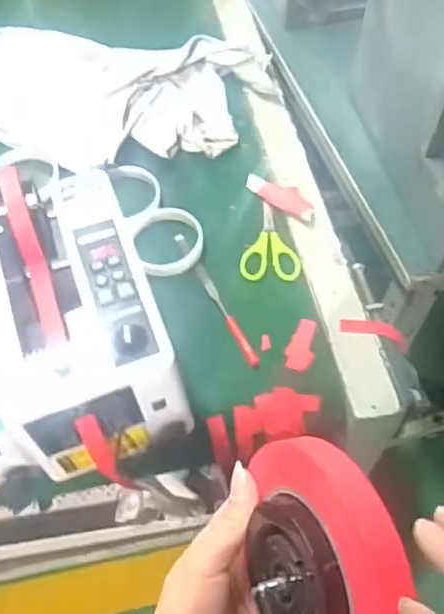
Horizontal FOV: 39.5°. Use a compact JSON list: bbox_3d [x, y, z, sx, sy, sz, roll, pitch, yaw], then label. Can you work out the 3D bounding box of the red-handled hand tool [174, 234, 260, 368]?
[{"bbox_3d":[-0.008,-0.011,0.651,0.013,0.007,0.182,-24,61,-13],"label":"red-handled hand tool"}]

